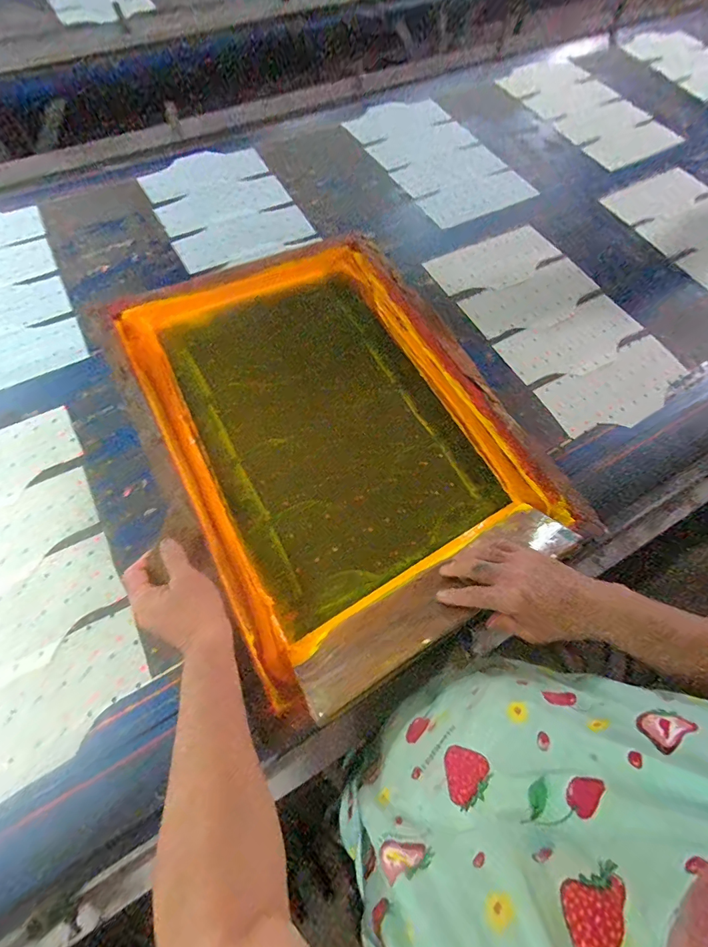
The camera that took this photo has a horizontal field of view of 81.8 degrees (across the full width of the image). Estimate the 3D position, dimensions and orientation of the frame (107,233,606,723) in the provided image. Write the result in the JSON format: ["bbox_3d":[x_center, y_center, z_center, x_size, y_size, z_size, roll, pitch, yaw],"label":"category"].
[{"bbox_3d":[-0.040,-0.088,0.645,0.498,0.083,0.688,-29,67,-13],"label":"frame"}]

